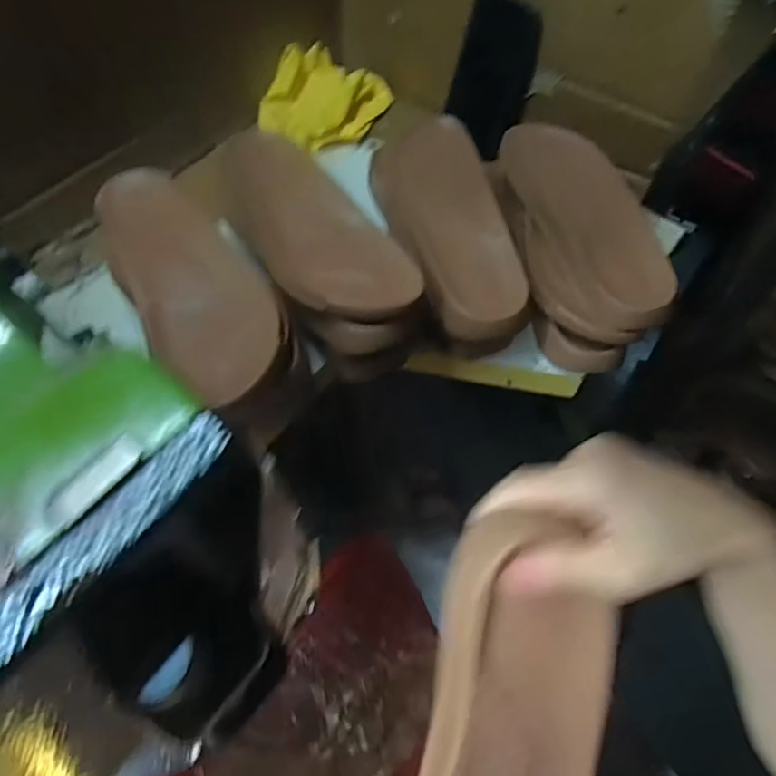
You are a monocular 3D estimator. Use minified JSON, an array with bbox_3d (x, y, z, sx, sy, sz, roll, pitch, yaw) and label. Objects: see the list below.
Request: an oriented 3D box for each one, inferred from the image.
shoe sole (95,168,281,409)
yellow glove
[{"bbox_3d":[-0.170,-0.102,0.452,0.097,0.023,0.291,-28,63,-17],"label":"shoe sole"},{"bbox_3d":[-0.079,-0.376,0.703,0.136,0.065,0.132,20,60,11],"label":"yellow glove"}]

